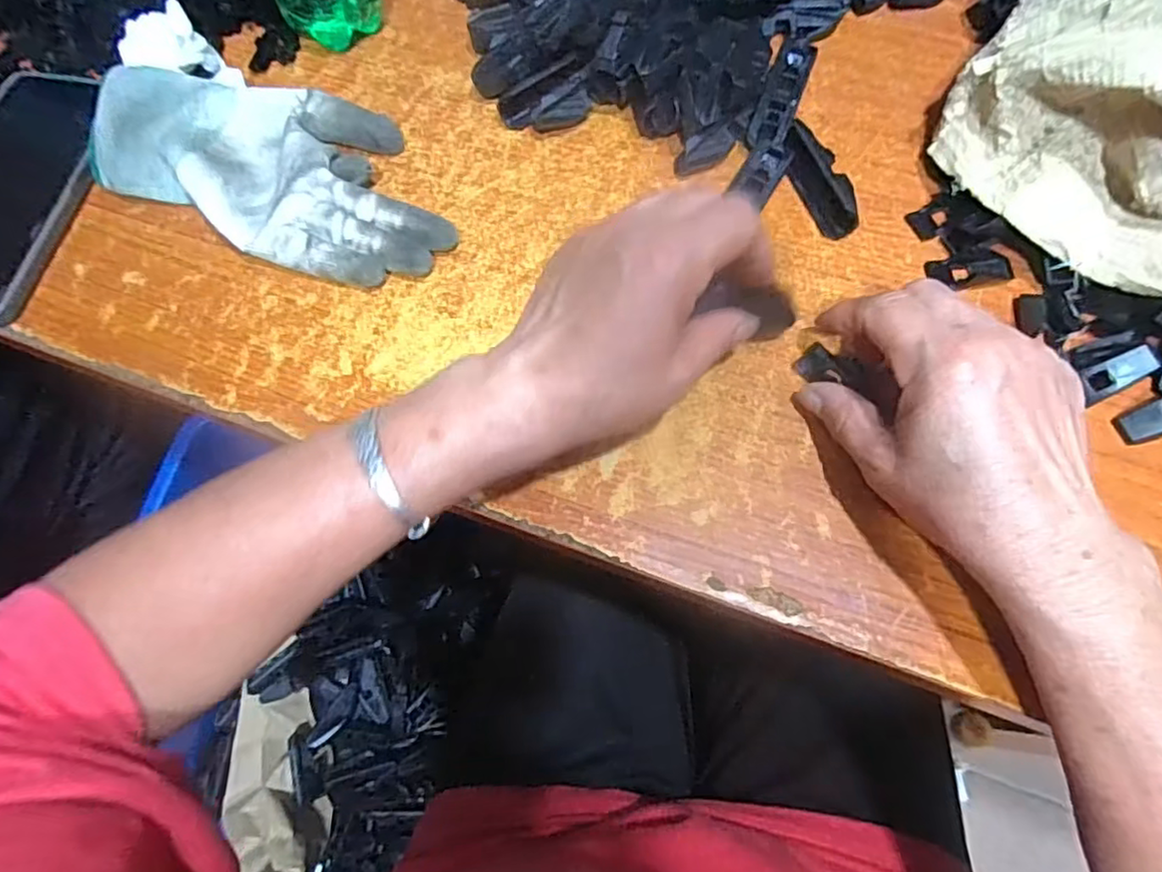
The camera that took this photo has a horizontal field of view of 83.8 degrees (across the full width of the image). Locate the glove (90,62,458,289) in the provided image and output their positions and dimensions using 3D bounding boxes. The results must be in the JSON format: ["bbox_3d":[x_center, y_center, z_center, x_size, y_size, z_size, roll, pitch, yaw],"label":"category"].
[{"bbox_3d":[-0.168,-0.146,0.358,0.198,0.035,0.107,11,72,6],"label":"glove"}]

